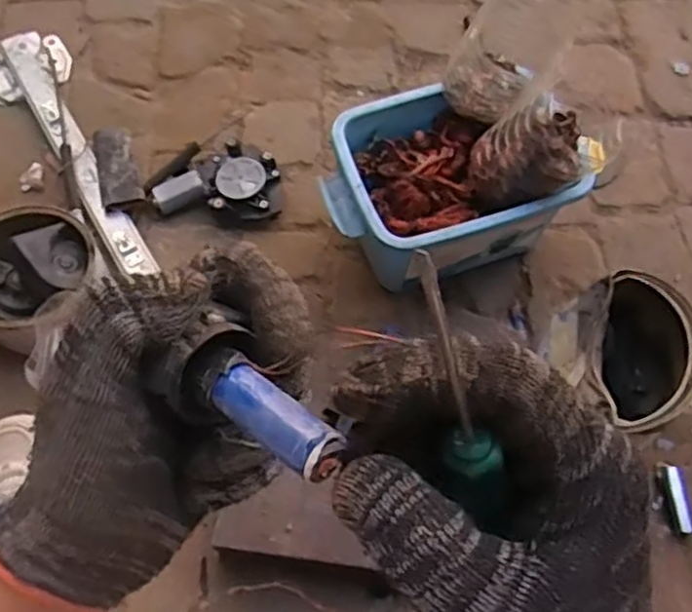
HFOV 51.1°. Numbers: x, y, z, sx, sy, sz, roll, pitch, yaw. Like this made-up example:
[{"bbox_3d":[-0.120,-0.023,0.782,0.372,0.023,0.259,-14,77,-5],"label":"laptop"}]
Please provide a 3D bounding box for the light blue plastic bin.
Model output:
[{"bbox_3d":[0.102,-0.130,0.861,0.249,0.152,0.192,-19,68,-10],"label":"light blue plastic bin"}]

